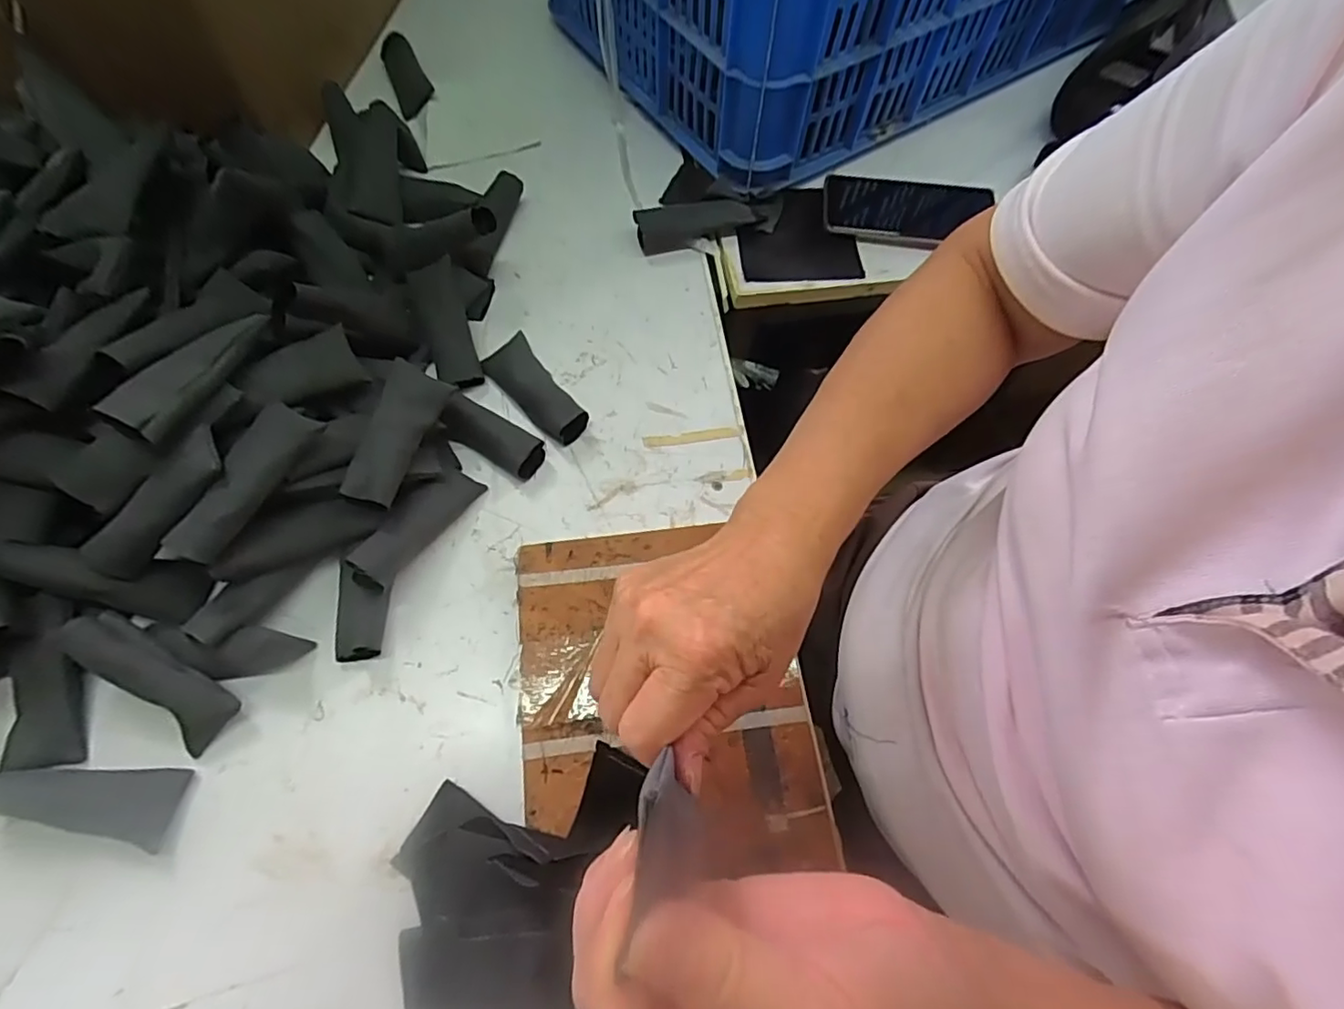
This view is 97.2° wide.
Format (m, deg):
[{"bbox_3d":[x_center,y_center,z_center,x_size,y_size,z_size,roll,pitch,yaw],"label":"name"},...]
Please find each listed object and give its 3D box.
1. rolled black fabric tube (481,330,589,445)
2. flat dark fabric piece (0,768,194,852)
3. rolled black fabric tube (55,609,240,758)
[{"bbox_3d":[-0.109,-0.092,0.468,0.039,0.025,0.107,-36,72,-16],"label":"rolled black fabric tube"},{"bbox_3d":[-0.346,0.172,0.346,0.105,0.015,0.039,11,66,-10],"label":"flat dark fabric piece"},{"bbox_3d":[-0.319,0.106,0.363,0.103,0.021,0.036,40,70,-6],"label":"rolled black fabric tube"}]

